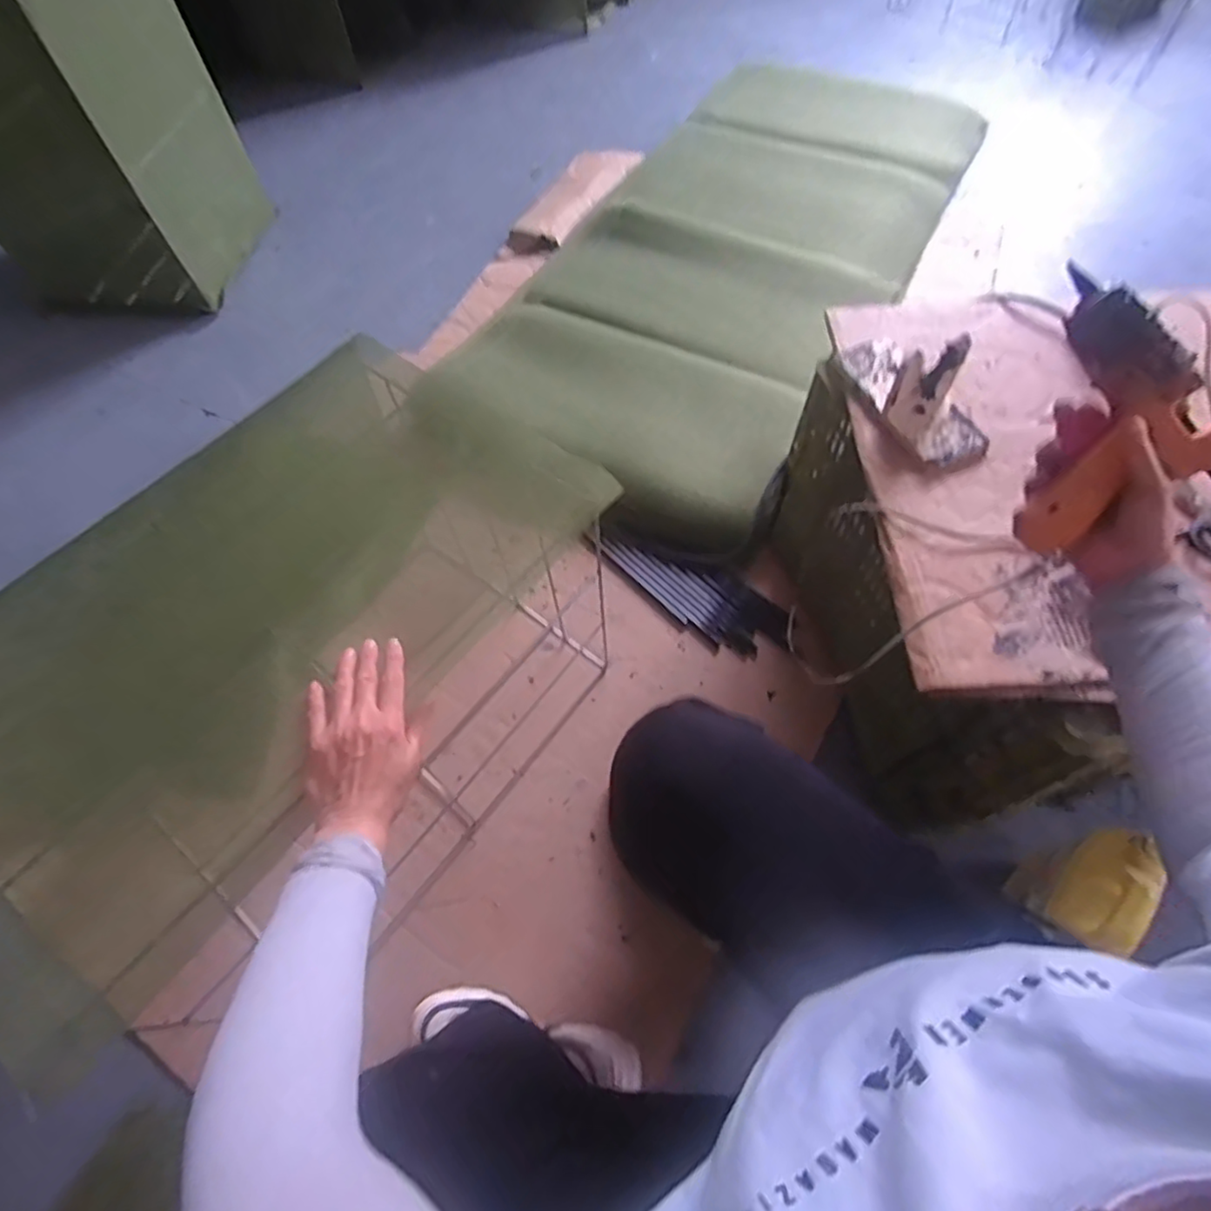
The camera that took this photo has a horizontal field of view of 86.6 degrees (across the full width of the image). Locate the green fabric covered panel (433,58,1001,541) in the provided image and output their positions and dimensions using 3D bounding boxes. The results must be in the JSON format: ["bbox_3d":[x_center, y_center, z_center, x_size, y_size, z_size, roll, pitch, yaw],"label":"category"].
[{"bbox_3d":[0.280,-0.785,1.376,0.667,0.110,1.430,26,67,17],"label":"green fabric covered panel"}]

